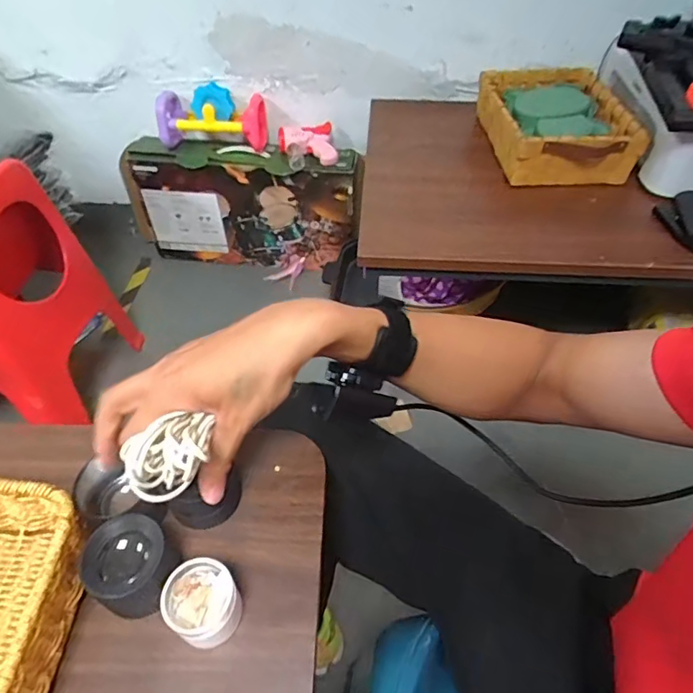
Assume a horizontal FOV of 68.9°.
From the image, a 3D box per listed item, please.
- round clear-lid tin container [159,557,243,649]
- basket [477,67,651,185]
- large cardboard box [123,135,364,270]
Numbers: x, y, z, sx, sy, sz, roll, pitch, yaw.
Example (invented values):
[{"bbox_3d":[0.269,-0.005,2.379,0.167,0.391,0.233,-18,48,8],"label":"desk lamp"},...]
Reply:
[{"bbox_3d":[-0.091,0.165,0.324,0.041,0.042,0.043,-1,49,1],"label":"round clear-lid tin container"},{"bbox_3d":[0.429,-0.476,1.052,0.270,0.094,0.359,-4,49,-2],"label":"basket"},{"bbox_3d":[-0.274,-0.386,1.398,0.619,0.349,0.098,2,49,4],"label":"large cardboard box"}]

